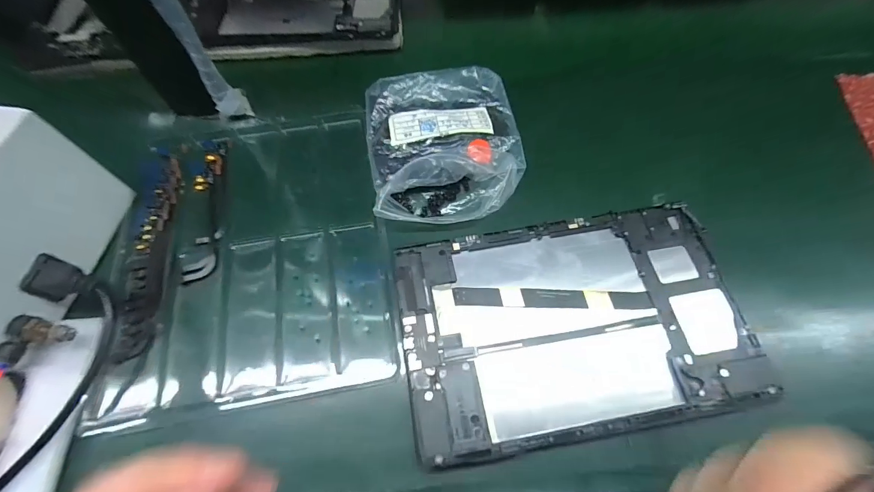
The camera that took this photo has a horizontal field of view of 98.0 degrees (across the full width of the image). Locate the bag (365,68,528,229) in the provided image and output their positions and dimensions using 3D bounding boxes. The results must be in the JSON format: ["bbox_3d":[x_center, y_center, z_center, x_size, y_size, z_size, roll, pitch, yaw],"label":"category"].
[{"bbox_3d":[0.008,-0.100,0.358,0.142,0.021,0.174,-9,62,-4],"label":"bag"}]

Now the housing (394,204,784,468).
[{"bbox_3d":[0.096,0.051,0.270,0.236,0.011,0.148,-9,64,-5],"label":"housing"}]

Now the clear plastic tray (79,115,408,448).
[{"bbox_3d":[-0.153,-0.007,0.322,0.215,0.011,0.264,-9,62,-4],"label":"clear plastic tray"}]

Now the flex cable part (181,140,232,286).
[{"bbox_3d":[-0.206,-0.037,0.340,0.031,0.007,0.147,-9,62,-4],"label":"flex cable part"}]

